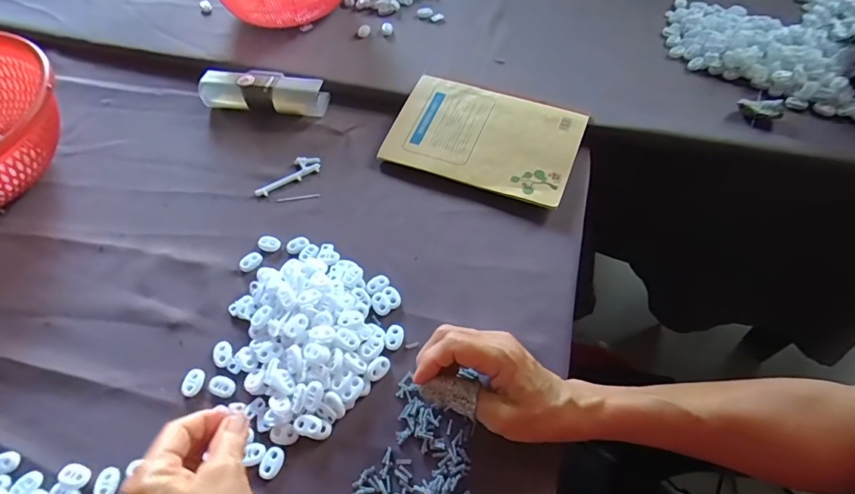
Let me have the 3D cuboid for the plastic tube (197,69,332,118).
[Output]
[{"bbox_3d":[-0.205,-0.193,0.575,0.157,0.033,0.043,4,57,6],"label":"plastic tube"}]

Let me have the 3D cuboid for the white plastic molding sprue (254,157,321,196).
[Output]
[{"bbox_3d":[-0.158,-0.081,0.518,0.079,0.005,0.027,-33,61,-17],"label":"white plastic molding sprue"}]

